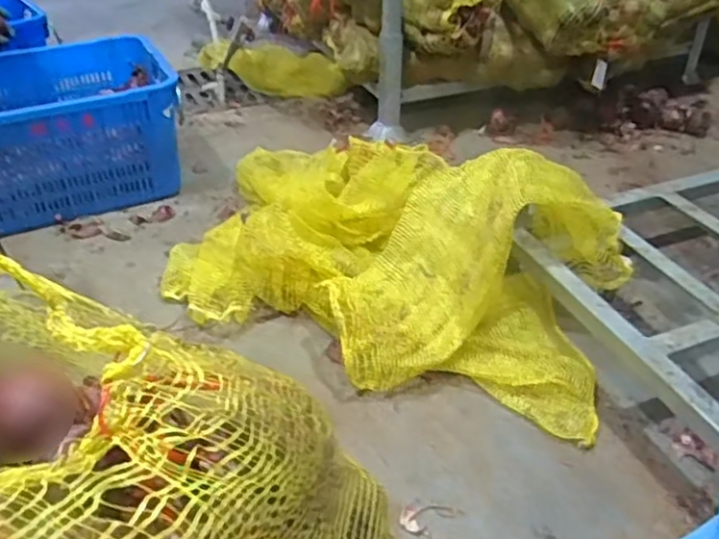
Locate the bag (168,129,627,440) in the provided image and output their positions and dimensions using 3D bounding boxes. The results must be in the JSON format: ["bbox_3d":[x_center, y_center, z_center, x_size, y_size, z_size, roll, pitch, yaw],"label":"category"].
[{"bbox_3d":[0.085,-0.138,1.417,0.895,0.274,0.761,14,39,17],"label":"bag"}]

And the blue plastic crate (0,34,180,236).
[{"bbox_3d":[-0.778,-0.348,1.707,0.594,0.299,0.457,-19,42,-24],"label":"blue plastic crate"}]

